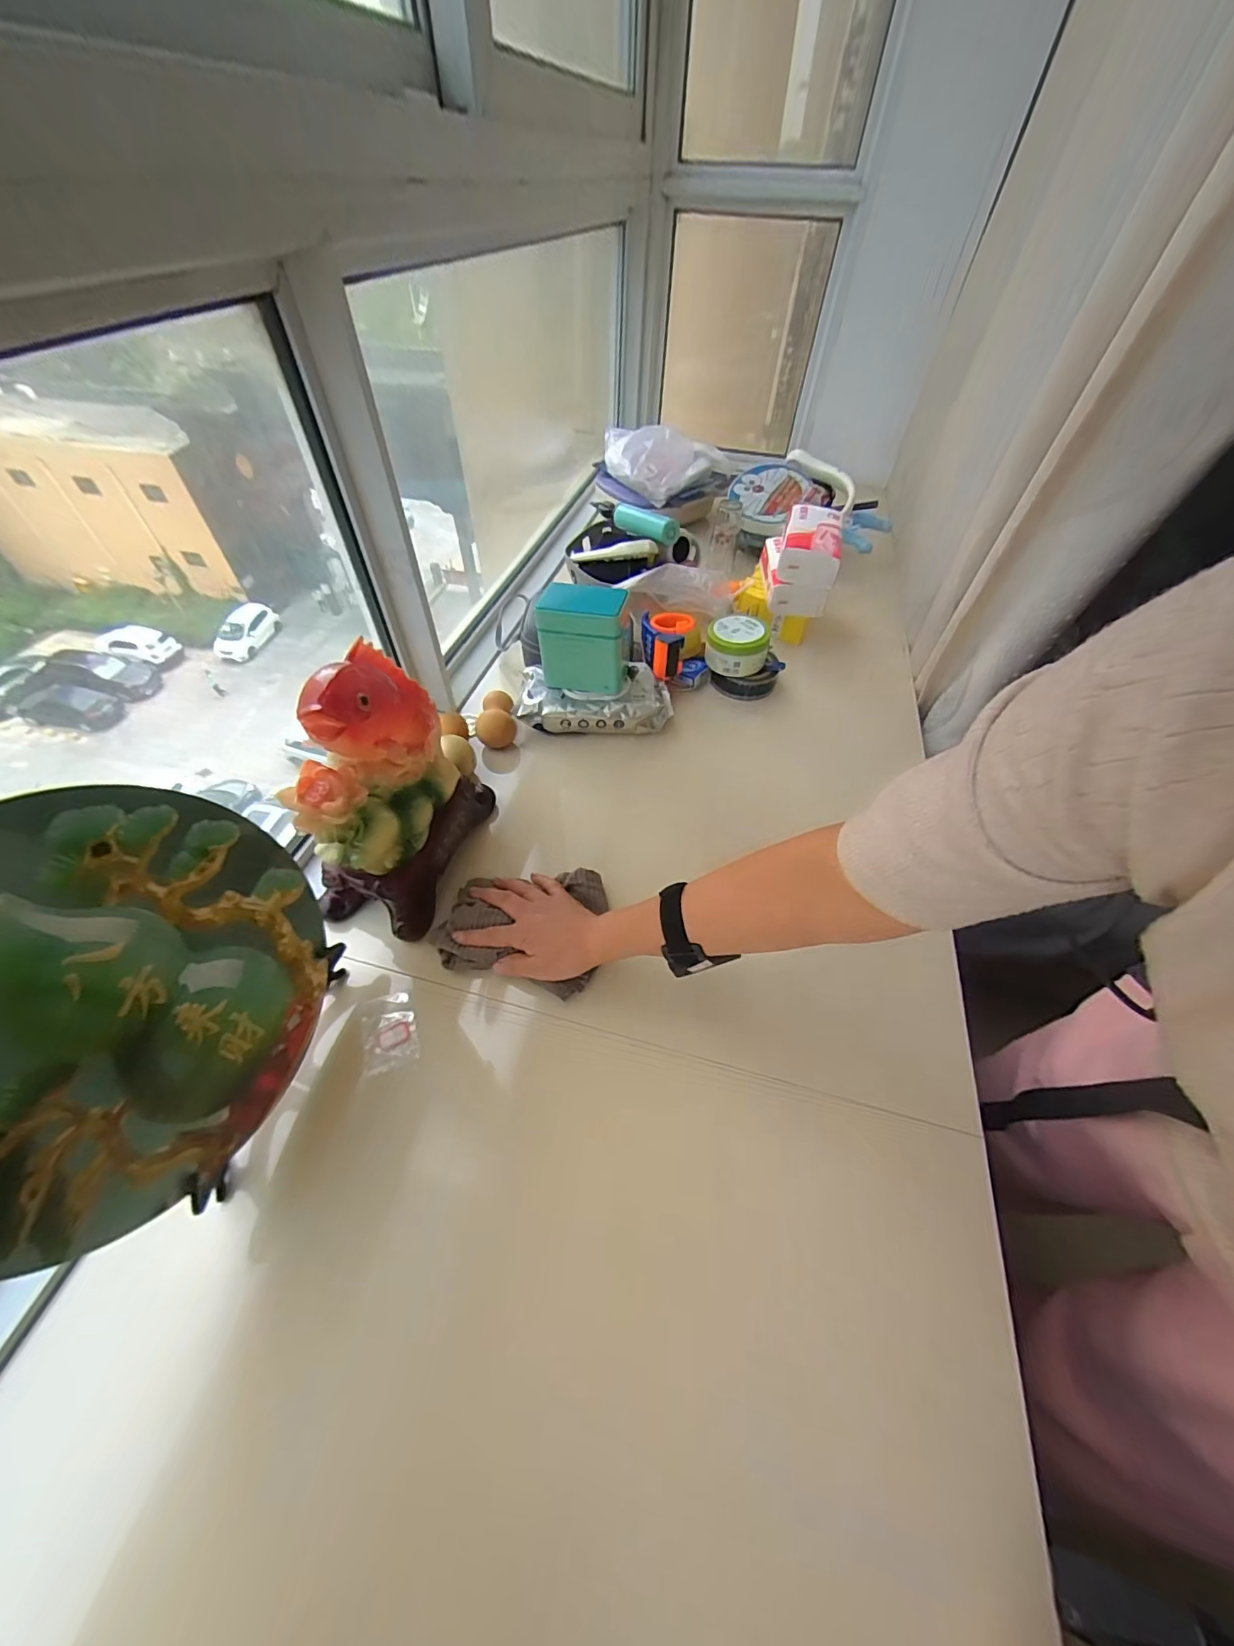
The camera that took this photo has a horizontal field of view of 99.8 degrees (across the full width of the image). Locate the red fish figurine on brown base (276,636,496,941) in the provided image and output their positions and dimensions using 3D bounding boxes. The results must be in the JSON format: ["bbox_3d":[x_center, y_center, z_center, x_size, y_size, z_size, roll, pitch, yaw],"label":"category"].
[{"bbox_3d":[-0.233,-0.039,0.529,0.110,0.237,0.208,13,52,8],"label":"red fish figurine on brown base"}]

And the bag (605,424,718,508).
[{"bbox_3d":[0.102,-0.801,1.158,0.234,0.078,0.212,-5,52,-7],"label":"bag"}]

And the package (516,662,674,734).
[{"bbox_3d":[-0.033,-0.186,0.775,0.221,0.054,0.118,-2,51,-4],"label":"package"}]

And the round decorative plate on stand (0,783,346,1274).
[{"bbox_3d":[-0.362,0.123,0.367,0.090,0.284,0.279,-4,51,19],"label":"round decorative plate on stand"}]

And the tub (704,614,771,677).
[{"bbox_3d":[0.187,-0.274,0.807,0.095,0.063,0.084,16,52,10],"label":"tub"}]

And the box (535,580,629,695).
[{"bbox_3d":[-0.044,-0.261,0.731,0.117,0.125,0.088,8,51,4],"label":"box"}]

